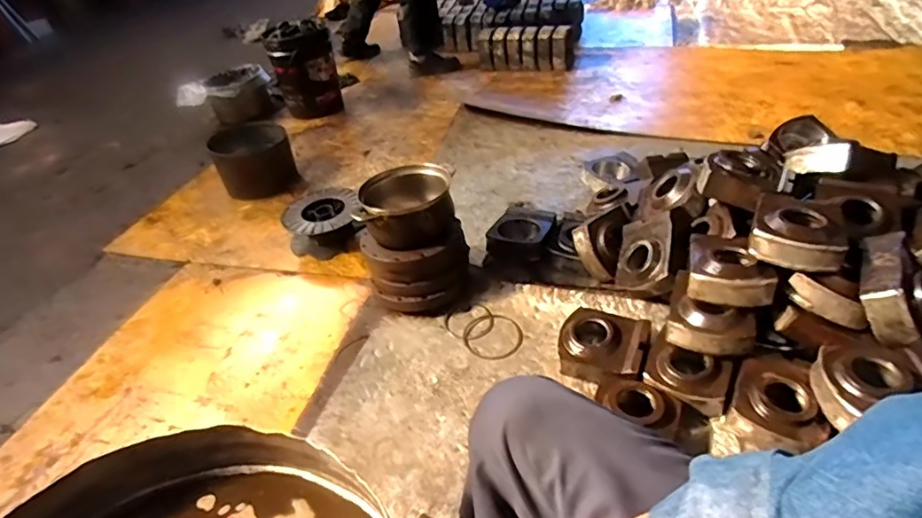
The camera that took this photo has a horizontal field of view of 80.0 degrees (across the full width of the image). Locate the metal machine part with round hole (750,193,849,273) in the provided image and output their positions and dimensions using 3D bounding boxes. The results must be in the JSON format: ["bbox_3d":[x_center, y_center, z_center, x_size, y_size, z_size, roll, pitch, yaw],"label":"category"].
[{"bbox_3d":[0.617,-0.052,1.006,0.149,0.066,0.149,14,43,25],"label":"metal machine part with round hole"}]

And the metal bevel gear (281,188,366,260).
[{"bbox_3d":[-0.399,-0.109,1.608,0.222,0.105,0.210,-22,41,-17],"label":"metal bevel gear"}]

